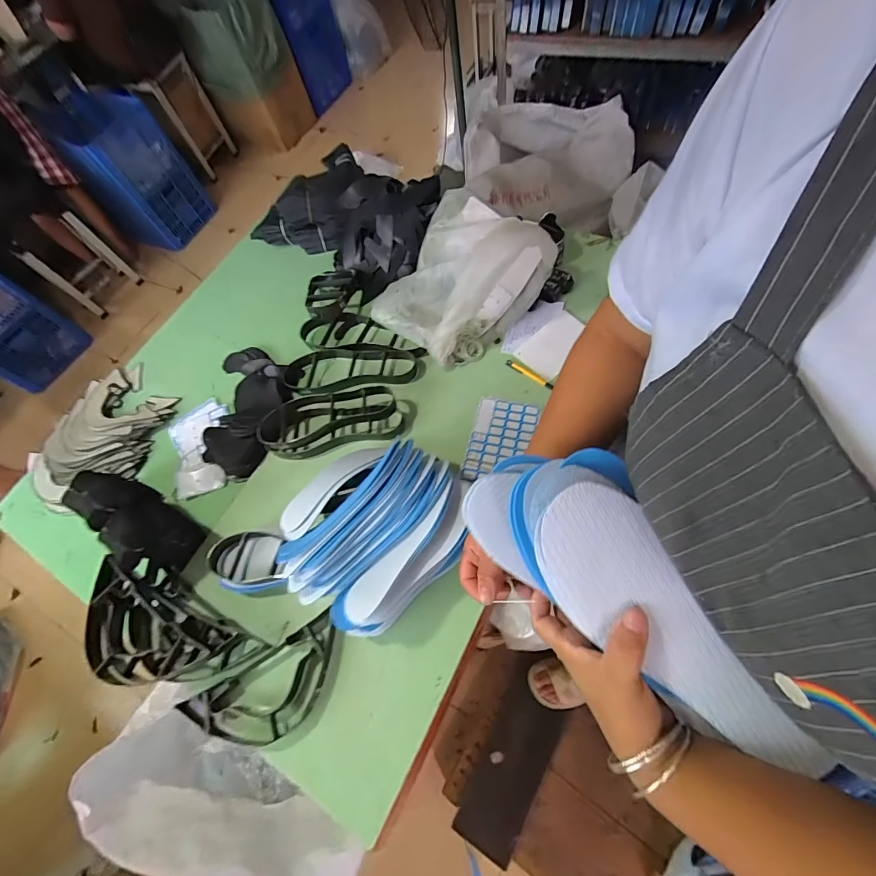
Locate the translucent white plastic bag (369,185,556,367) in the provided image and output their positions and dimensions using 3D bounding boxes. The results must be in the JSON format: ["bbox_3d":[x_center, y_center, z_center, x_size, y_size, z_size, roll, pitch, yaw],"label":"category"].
[{"bbox_3d":[0.037,-0.335,0.843,0.279,0.216,0.281,39,74,17],"label":"translucent white plastic bag"}]

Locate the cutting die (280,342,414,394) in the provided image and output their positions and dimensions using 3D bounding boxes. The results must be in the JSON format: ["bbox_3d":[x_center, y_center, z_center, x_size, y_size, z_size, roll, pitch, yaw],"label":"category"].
[{"bbox_3d":[-0.195,-0.149,0.904,0.300,0.057,0.113,-6,66,0],"label":"cutting die"}]

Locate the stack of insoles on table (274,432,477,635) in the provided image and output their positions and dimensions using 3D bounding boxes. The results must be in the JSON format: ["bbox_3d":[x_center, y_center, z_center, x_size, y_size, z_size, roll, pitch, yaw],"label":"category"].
[{"bbox_3d":[-0.105,0.142,0.675,0.270,0.134,0.297,33,72,16],"label":"stack of insoles on table"}]

